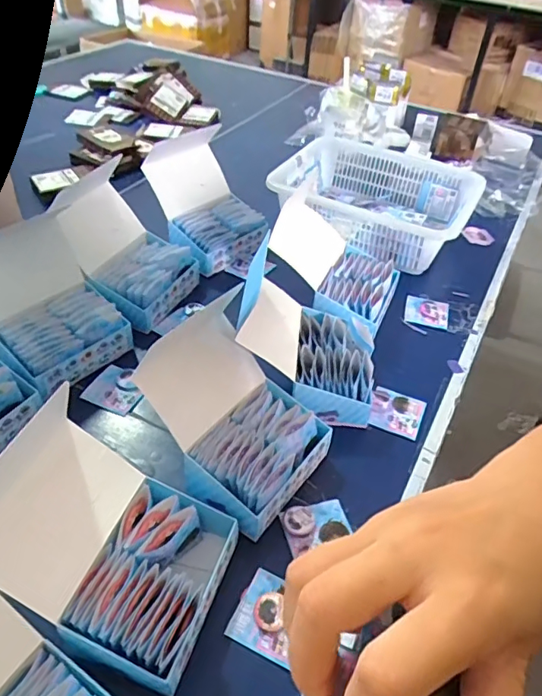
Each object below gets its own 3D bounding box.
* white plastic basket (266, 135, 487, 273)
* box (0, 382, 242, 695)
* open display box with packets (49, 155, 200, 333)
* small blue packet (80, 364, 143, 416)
[{"bbox_3d":[0.192,-0.274,0.978,0.342,0.109,0.298,18,45,14],"label":"white plastic basket"},{"bbox_3d":[-0.137,0.173,0.462,0.188,0.128,0.156,19,45,15],"label":"box"},{"bbox_3d":[-0.224,-0.153,0.791,0.198,0.150,0.161,26,47,21],"label":"open display box with packets"},{"bbox_3d":[-0.201,0.051,0.681,0.070,0.007,0.065,18,45,14],"label":"small blue packet"}]

